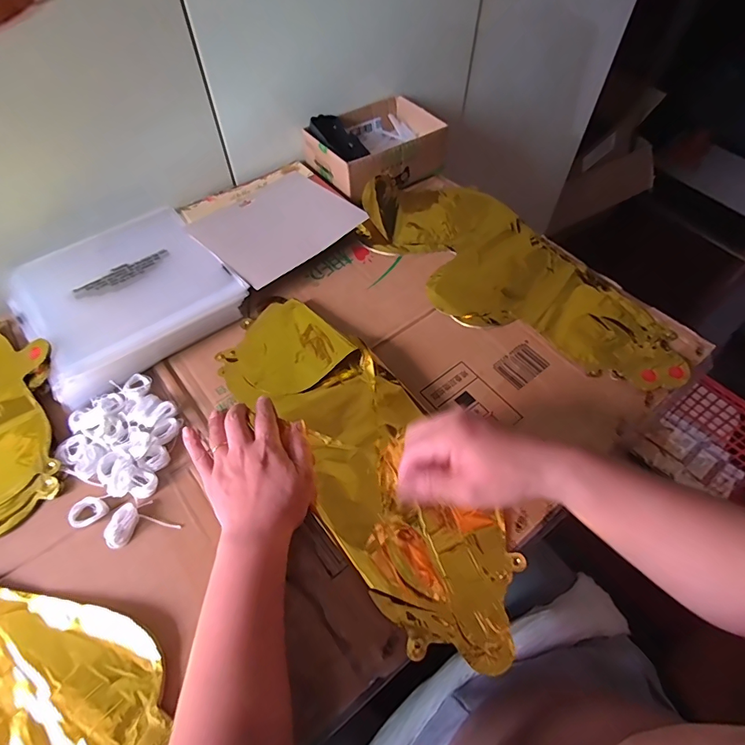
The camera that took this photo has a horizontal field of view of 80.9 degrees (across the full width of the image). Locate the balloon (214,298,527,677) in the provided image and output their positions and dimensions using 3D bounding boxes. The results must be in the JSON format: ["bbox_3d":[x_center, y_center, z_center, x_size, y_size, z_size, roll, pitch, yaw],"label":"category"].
[{"bbox_3d":[-0.013,0.074,0.423,0.138,0.032,0.404,-28,63,-18],"label":"balloon"}]

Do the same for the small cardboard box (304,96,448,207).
[{"bbox_3d":[0.006,-0.354,0.680,0.202,0.062,0.146,-33,63,-20],"label":"small cardboard box"}]

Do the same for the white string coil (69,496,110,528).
[{"bbox_3d":[-0.254,0.124,0.389,0.025,0.006,0.029,39,65,22],"label":"white string coil"}]

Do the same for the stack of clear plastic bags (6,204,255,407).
[{"bbox_3d":[-0.300,-0.103,0.525,0.220,0.030,0.241,-36,64,-21],"label":"stack of clear plastic bags"}]

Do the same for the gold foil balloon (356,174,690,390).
[{"bbox_3d":[0.166,-0.133,0.551,0.196,0.023,0.436,-31,62,-19],"label":"gold foil balloon"}]

